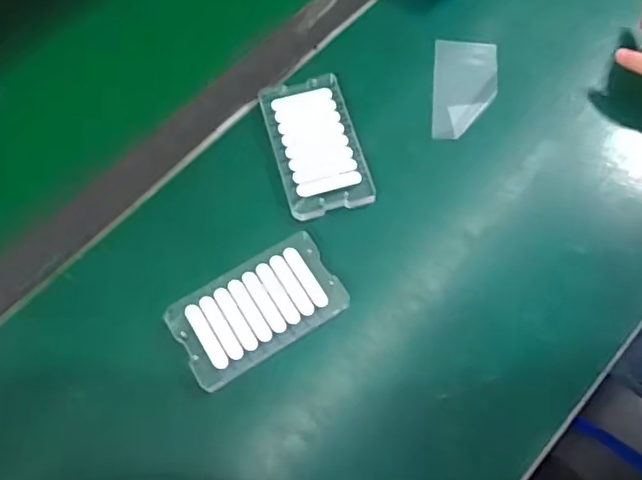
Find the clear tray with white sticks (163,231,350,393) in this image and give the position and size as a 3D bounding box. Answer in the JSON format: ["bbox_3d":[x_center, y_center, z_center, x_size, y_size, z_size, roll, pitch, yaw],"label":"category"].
[{"bbox_3d":[-0.046,0.050,0.433,0.120,0.012,0.069,-30,70,-11],"label":"clear tray with white sticks"}]

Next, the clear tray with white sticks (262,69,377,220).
[{"bbox_3d":[-0.004,-0.081,0.488,0.068,0.009,0.123,-14,68,-5],"label":"clear tray with white sticks"}]

